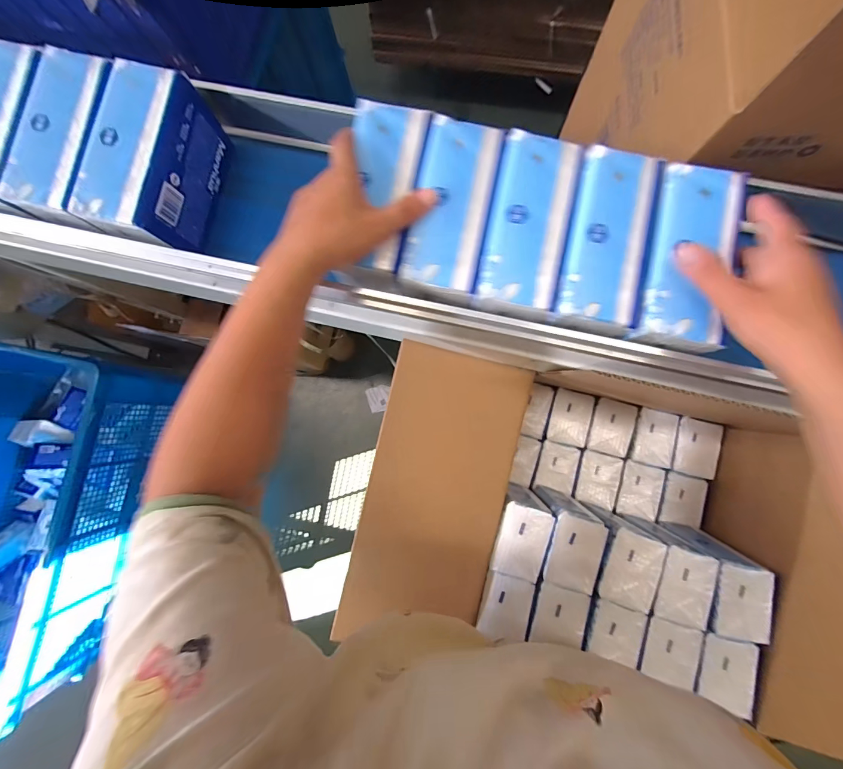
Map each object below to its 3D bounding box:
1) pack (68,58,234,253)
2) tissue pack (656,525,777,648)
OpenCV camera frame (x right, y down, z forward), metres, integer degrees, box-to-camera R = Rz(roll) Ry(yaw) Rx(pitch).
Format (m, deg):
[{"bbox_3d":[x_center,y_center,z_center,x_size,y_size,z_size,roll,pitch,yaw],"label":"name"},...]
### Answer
[{"bbox_3d":[-0.247,-0.200,0.347,0.066,0.080,0.141,12,86,3],"label":"pack"},{"bbox_3d":[0.393,0.262,0.503,0.071,0.132,0.099,6,85,3],"label":"tissue pack"}]

